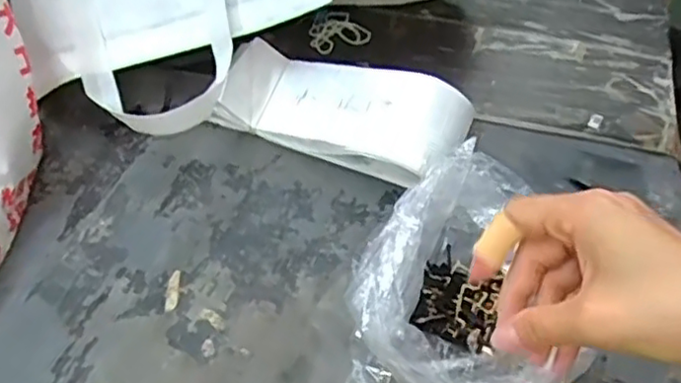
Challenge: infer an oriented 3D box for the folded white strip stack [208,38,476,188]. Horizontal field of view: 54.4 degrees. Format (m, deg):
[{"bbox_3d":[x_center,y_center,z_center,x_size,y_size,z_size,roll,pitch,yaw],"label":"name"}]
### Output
[{"bbox_3d":[-0.003,-0.062,0.503,0.187,0.056,0.075,22,50,19],"label":"folded white strip stack"}]

